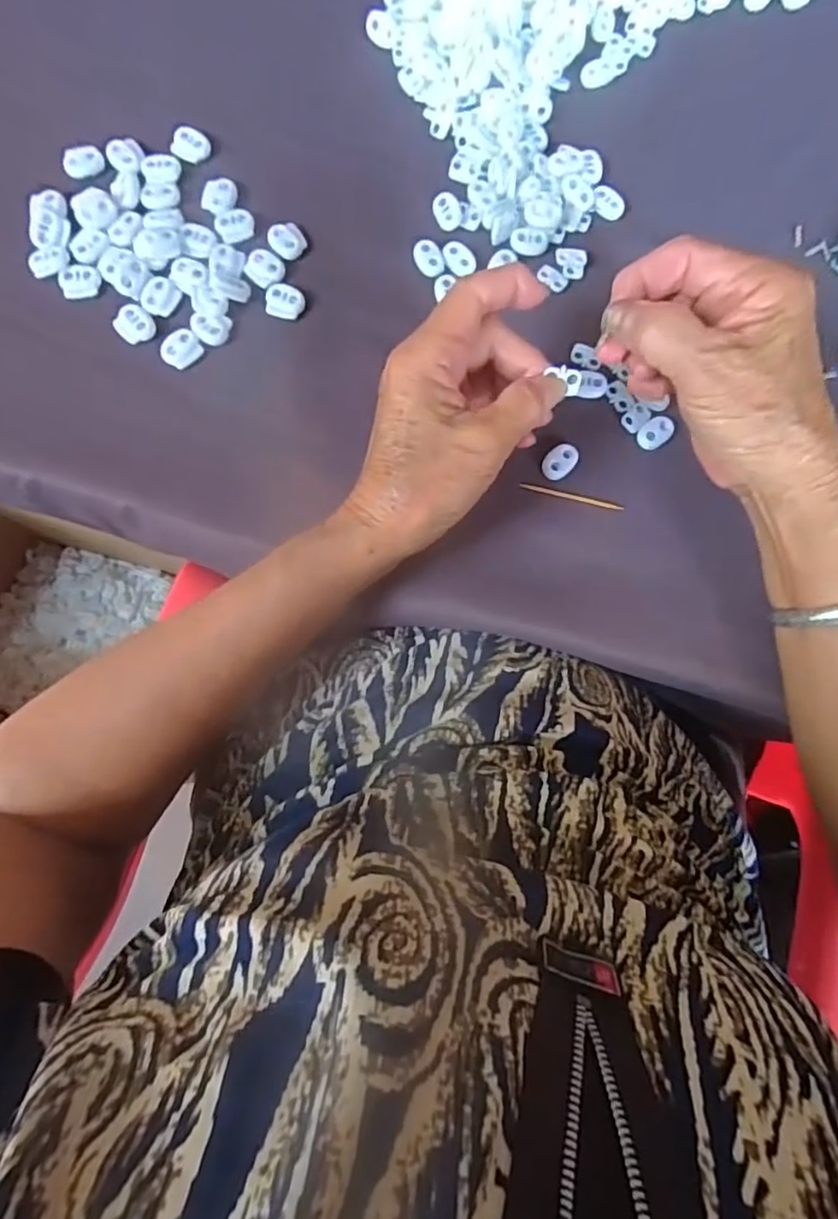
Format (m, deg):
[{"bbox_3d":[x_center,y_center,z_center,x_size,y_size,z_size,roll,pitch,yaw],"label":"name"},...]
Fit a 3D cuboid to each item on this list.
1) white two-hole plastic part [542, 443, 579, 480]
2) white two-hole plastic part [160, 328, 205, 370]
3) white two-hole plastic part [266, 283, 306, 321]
[{"bbox_3d":[0.079,-0.083,0.343,0.015,0.010,0.022,42,81,3],"label":"white two-hole plastic part"},{"bbox_3d":[-0.134,-0.147,0.338,0.016,0.004,0.021,42,81,3],"label":"white two-hole plastic part"},{"bbox_3d":[-0.077,-0.178,0.347,0.021,0.005,0.019,13,81,-1],"label":"white two-hole plastic part"}]

